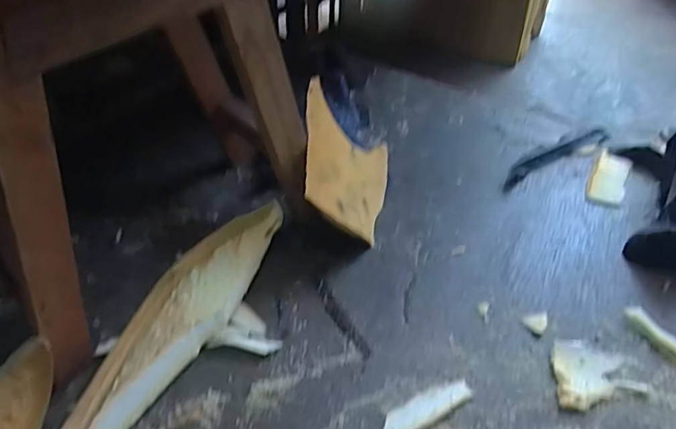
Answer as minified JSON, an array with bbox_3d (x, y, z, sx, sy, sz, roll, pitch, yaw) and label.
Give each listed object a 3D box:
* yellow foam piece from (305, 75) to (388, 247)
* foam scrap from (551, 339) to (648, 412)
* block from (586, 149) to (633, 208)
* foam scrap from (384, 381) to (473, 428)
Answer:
[{"bbox_3d":[0.018,-0.072,0.854,0.024,0.207,0.238,-20,46,32],"label":"yellow foam piece"},{"bbox_3d":[0.316,0.196,0.675,0.107,0.009,0.089,-10,44,-7],"label":"foam scrap"},{"bbox_3d":[0.475,-0.064,0.936,0.055,0.011,0.140,20,48,22],"label":"block"},{"bbox_3d":[0.077,0.250,0.625,0.193,0.013,0.044,-30,50,-25],"label":"foam scrap"}]

